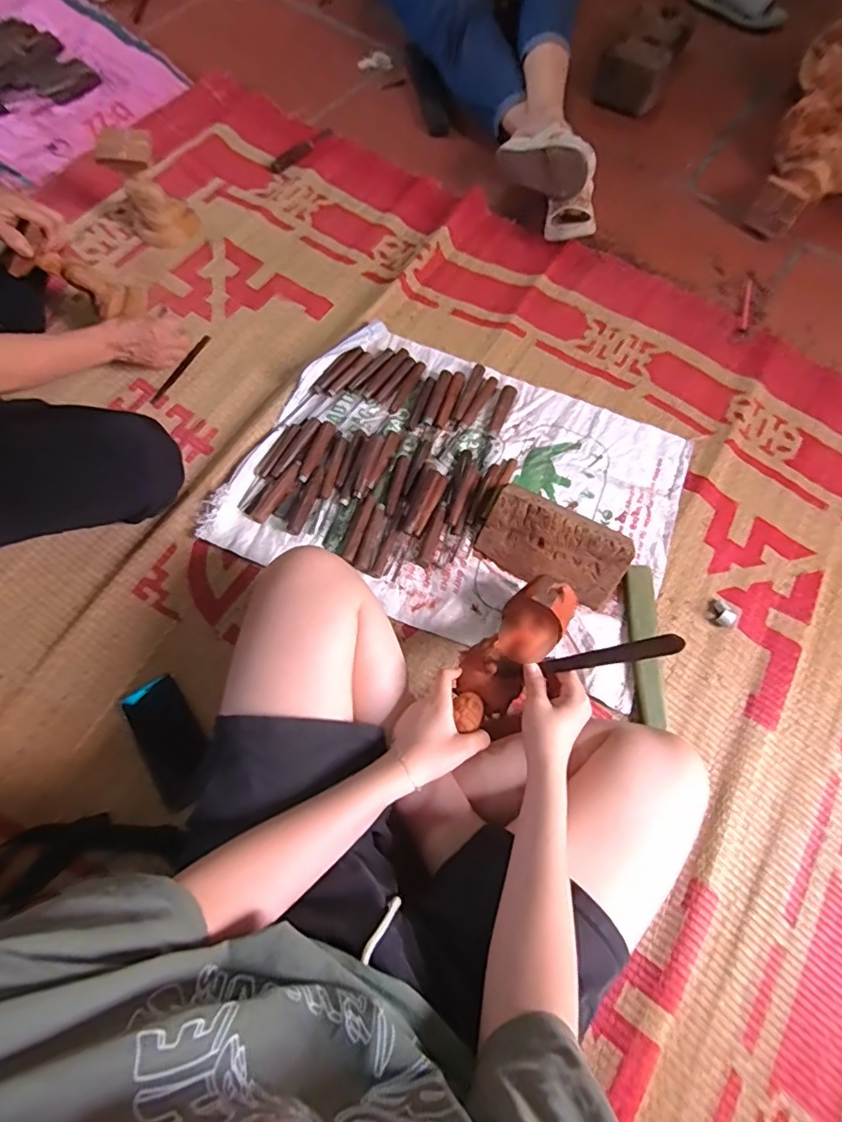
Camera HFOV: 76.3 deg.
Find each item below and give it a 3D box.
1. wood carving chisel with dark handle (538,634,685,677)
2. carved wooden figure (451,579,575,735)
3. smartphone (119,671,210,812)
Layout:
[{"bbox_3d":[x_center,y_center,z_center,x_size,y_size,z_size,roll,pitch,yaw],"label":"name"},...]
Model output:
[{"bbox_3d":[0.190,0.097,0.541,0.141,0.011,0.019,-21,65,35],"label":"wood carving chisel with dark handle"},{"bbox_3d":[0.113,0.105,0.656,0.076,0.054,0.249,38,48,11],"label":"carved wooden figure"},{"bbox_3d":[-0.324,0.233,0.697,0.075,0.007,0.161,-31,74,-13],"label":"smartphone"}]

